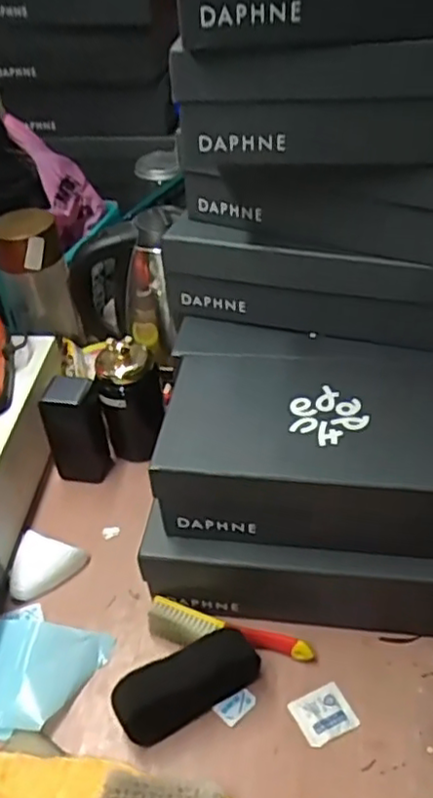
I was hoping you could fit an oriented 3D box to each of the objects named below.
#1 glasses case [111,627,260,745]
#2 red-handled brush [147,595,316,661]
[{"bbox_3d":[-0.027,0.252,0.600,0.127,0.050,0.042,-23,44,-20],"label":"glasses case"},{"bbox_3d":[0.011,0.222,0.642,0.157,0.028,0.033,11,43,17],"label":"red-handled brush"}]

